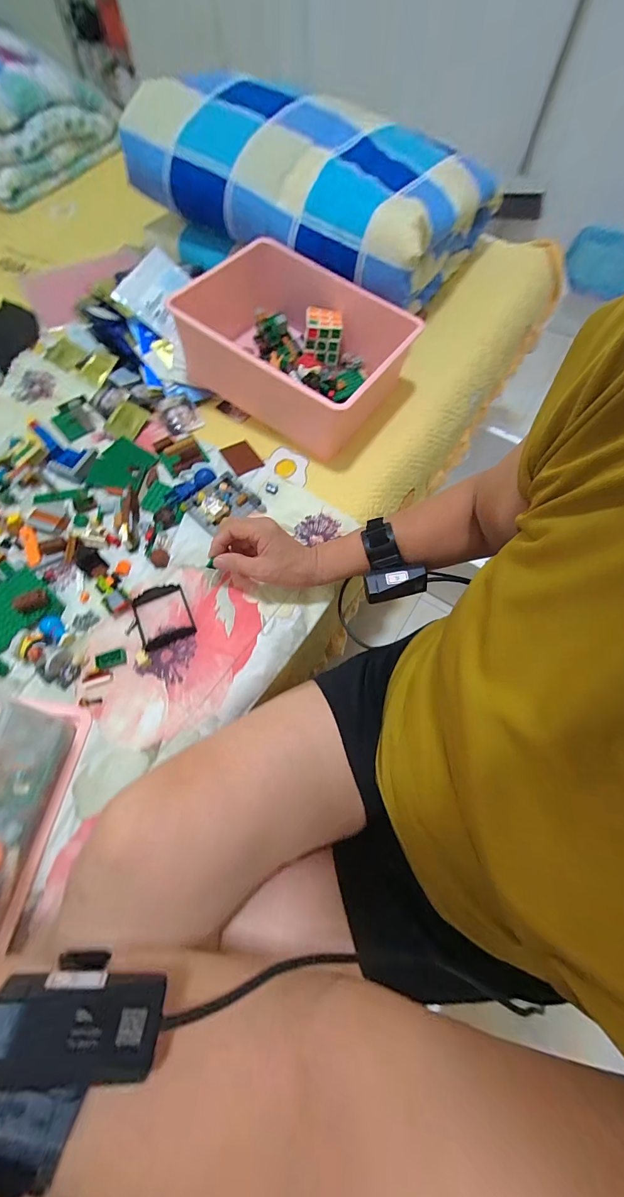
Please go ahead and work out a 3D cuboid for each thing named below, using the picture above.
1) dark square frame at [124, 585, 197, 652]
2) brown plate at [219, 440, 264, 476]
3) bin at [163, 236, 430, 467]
[{"bbox_3d":[-0.188,0.023,0.460,0.077,0.014,0.072,-22,68,-10],"label":"dark square frame"},{"bbox_3d":[-0.107,-0.213,0.572,0.044,0.006,0.063,-31,70,-13],"label":"brown plate"},{"bbox_3d":[-0.021,-0.384,0.580,0.293,0.134,0.232,33,70,13],"label":"bin"}]

